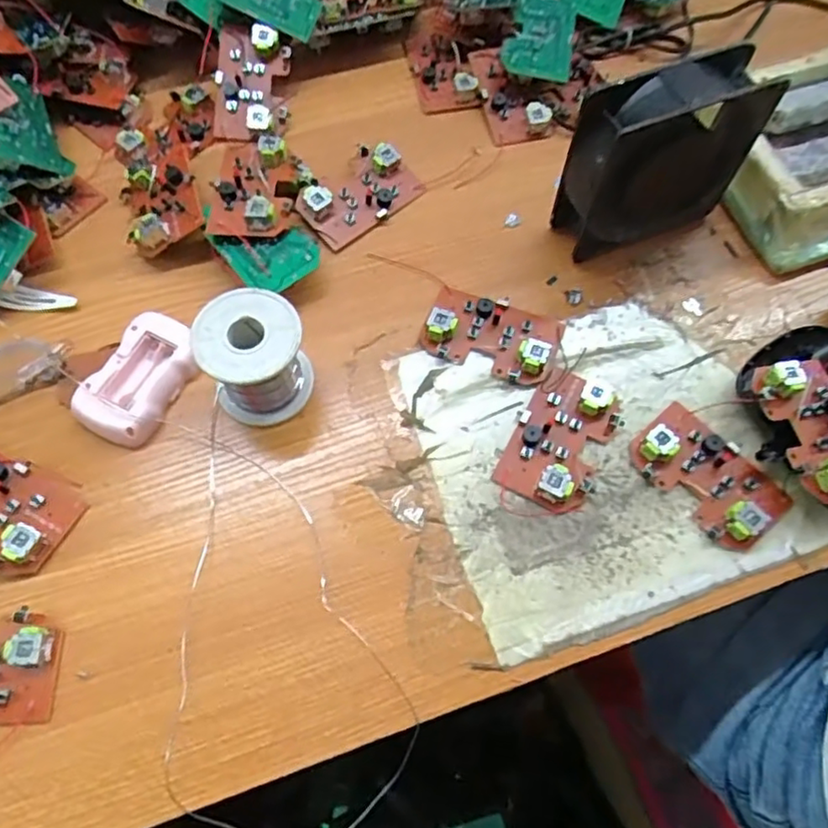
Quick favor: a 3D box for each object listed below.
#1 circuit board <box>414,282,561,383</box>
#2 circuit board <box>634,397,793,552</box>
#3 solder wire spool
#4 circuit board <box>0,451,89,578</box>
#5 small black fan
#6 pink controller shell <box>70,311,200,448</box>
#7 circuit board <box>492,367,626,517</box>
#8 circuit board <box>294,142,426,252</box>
[{"bbox_3d":[0.053,-0.056,0.443,0.089,0.020,0.058,21,68,8],"label":"circuit board"},{"bbox_3d":[0.181,0.036,0.399,0.058,0.016,0.091,-38,72,-15],"label":"circuit board"},{"bbox_3d":[-0.098,-0.033,0.402,0.061,0.066,0.061,0,67,0],"label":"solder wire spool"},{"bbox_3d":[-0.248,0.053,0.384,0.088,0.020,0.060,22,68,9],"label":"circuit board"},{"bbox_3d":[0.166,-0.172,0.438,0.122,0.125,0.042,-19,68,-8],"label":"small black fan"},{"bbox_3d":[-0.176,-0.023,0.421,0.051,0.022,0.087,21,68,8],"label":"pink controller shell"},{"bbox_3d":[0.095,0.013,0.410,0.057,0.016,0.092,26,69,10],"label":"circuit board"},{"bbox_3d":[-0.040,-0.167,0.489,0.091,0.012,0.053,-43,94,-17],"label":"circuit board"}]

